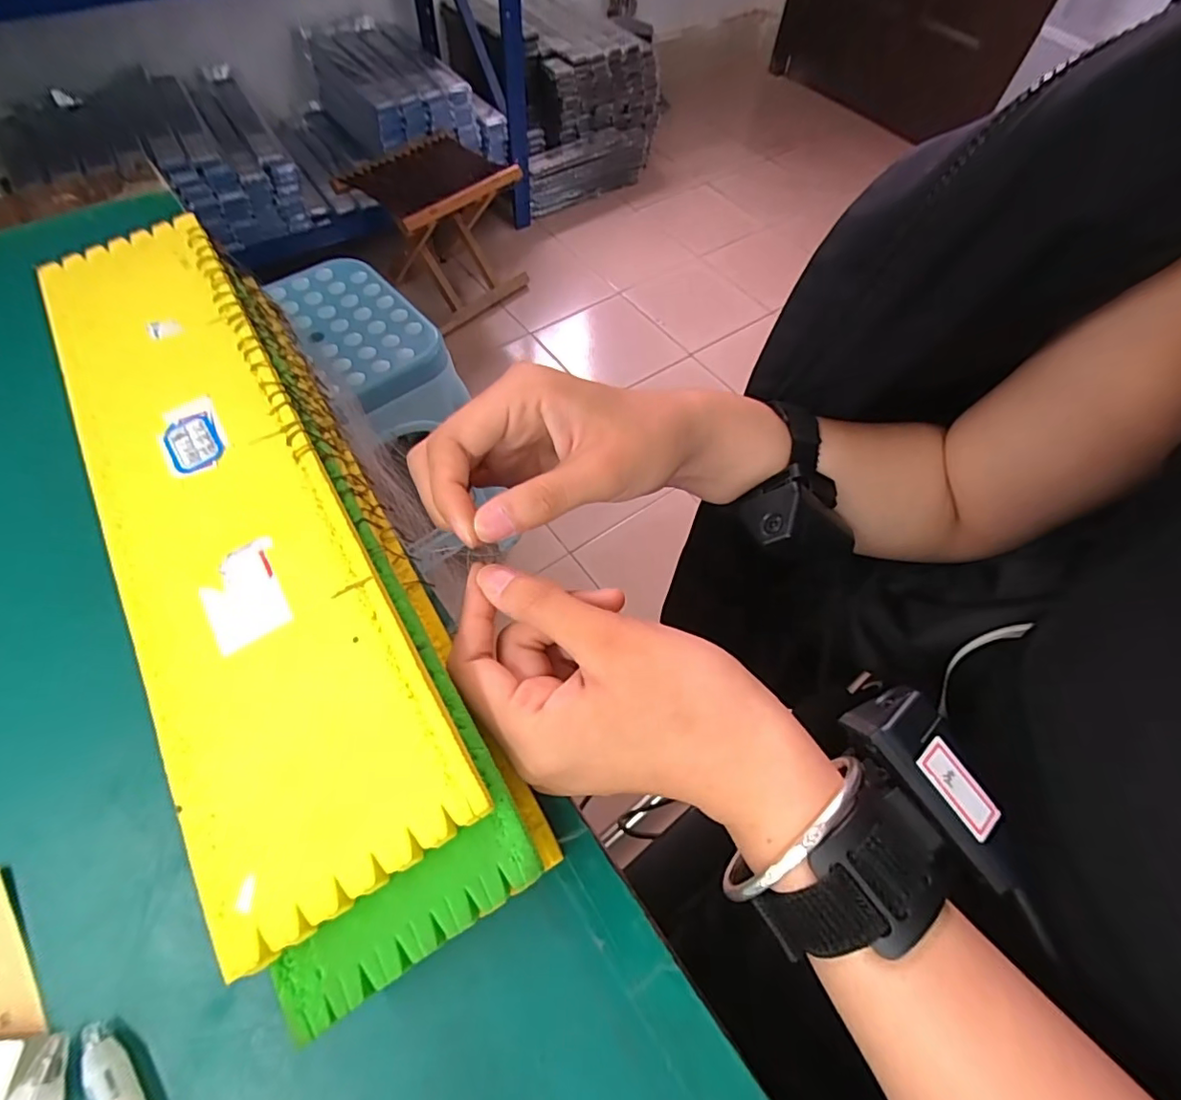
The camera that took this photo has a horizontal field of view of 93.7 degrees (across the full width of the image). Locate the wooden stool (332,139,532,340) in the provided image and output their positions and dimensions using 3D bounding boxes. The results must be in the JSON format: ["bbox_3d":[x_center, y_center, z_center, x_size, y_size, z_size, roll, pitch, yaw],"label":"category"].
[{"bbox_3d":[-0.361,-0.786,1.380,0.303,0.309,0.354,37,64,17],"label":"wooden stool"}]

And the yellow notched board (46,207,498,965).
[{"bbox_3d":[-0.153,-0.030,0.222,0.080,0.011,0.334,-28,65,-18],"label":"yellow notched board"}]

